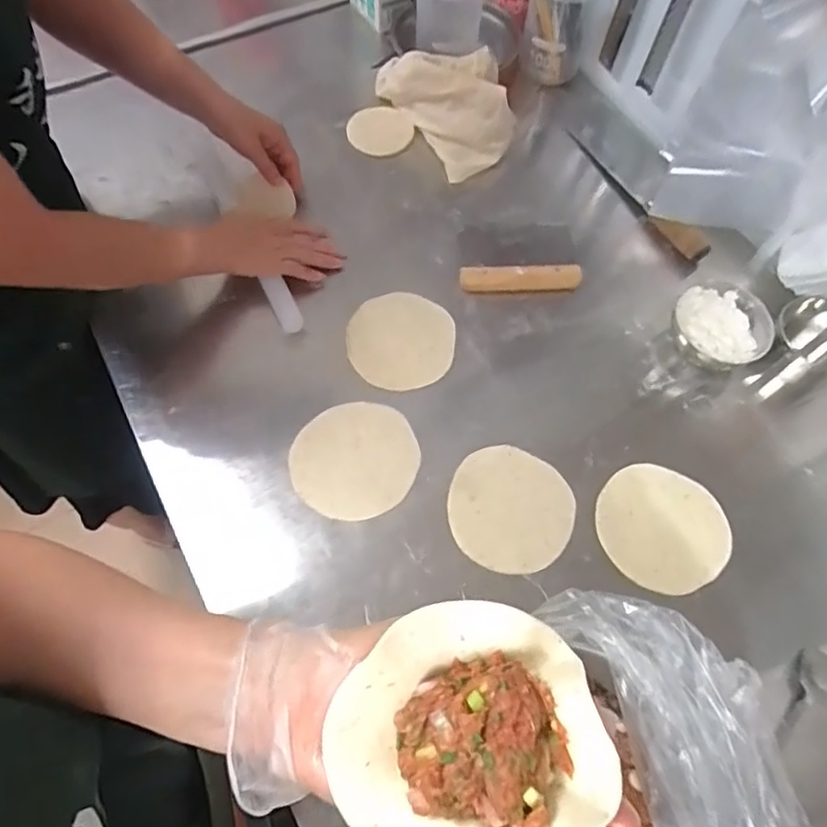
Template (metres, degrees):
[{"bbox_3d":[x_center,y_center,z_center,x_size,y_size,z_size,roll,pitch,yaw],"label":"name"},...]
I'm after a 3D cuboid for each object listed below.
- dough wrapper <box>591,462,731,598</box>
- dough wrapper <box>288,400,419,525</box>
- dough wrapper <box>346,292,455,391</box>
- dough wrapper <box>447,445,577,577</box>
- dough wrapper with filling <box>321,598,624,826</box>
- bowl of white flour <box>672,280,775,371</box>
[{"bbox_3d":[0.264,0.118,0.648,0.133,0.005,0.137,1,65,-2],"label":"dough wrapper"},{"bbox_3d":[-0.064,0.049,0.664,0.133,0.011,0.126,-3,69,7],"label":"dough wrapper"},{"bbox_3d":[-0.015,-0.087,0.725,0.123,0.010,0.119,-2,71,5],"label":"dough wrapper"},{"bbox_3d":[0.101,0.102,0.648,0.127,0.006,0.128,-1,68,3],"label":"dough wrapper"},{"bbox_3d":[0.026,0.139,0.267,0.116,0.032,0.105,-40,72,-19],"label":"dough wrapper with filling"},{"bbox_3d":[0.361,-0.101,0.721,0.096,0.041,0.108,-30,69,-15],"label":"bowl of white flour"}]

